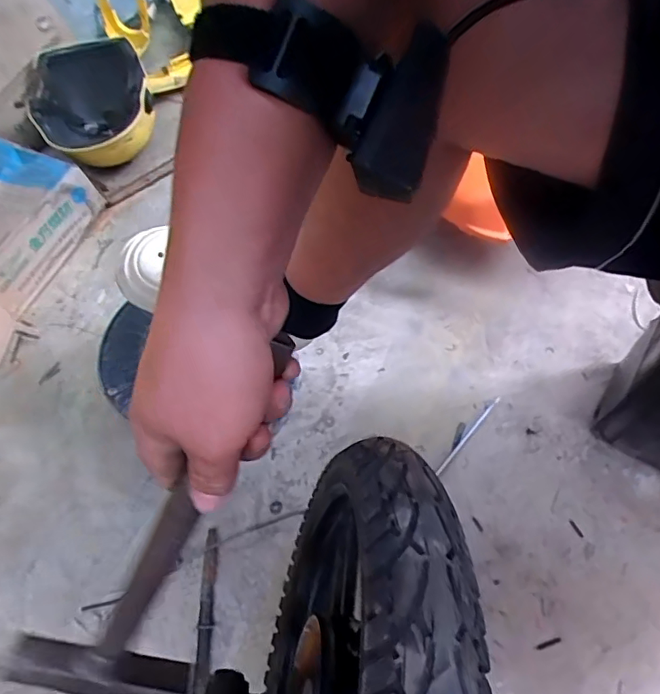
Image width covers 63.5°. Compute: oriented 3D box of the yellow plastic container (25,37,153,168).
[{"bbox_3d":[-0.473,-0.476,1.088,0.227,0.180,0.231,-1,63,3],"label":"yellow plastic container"}]

